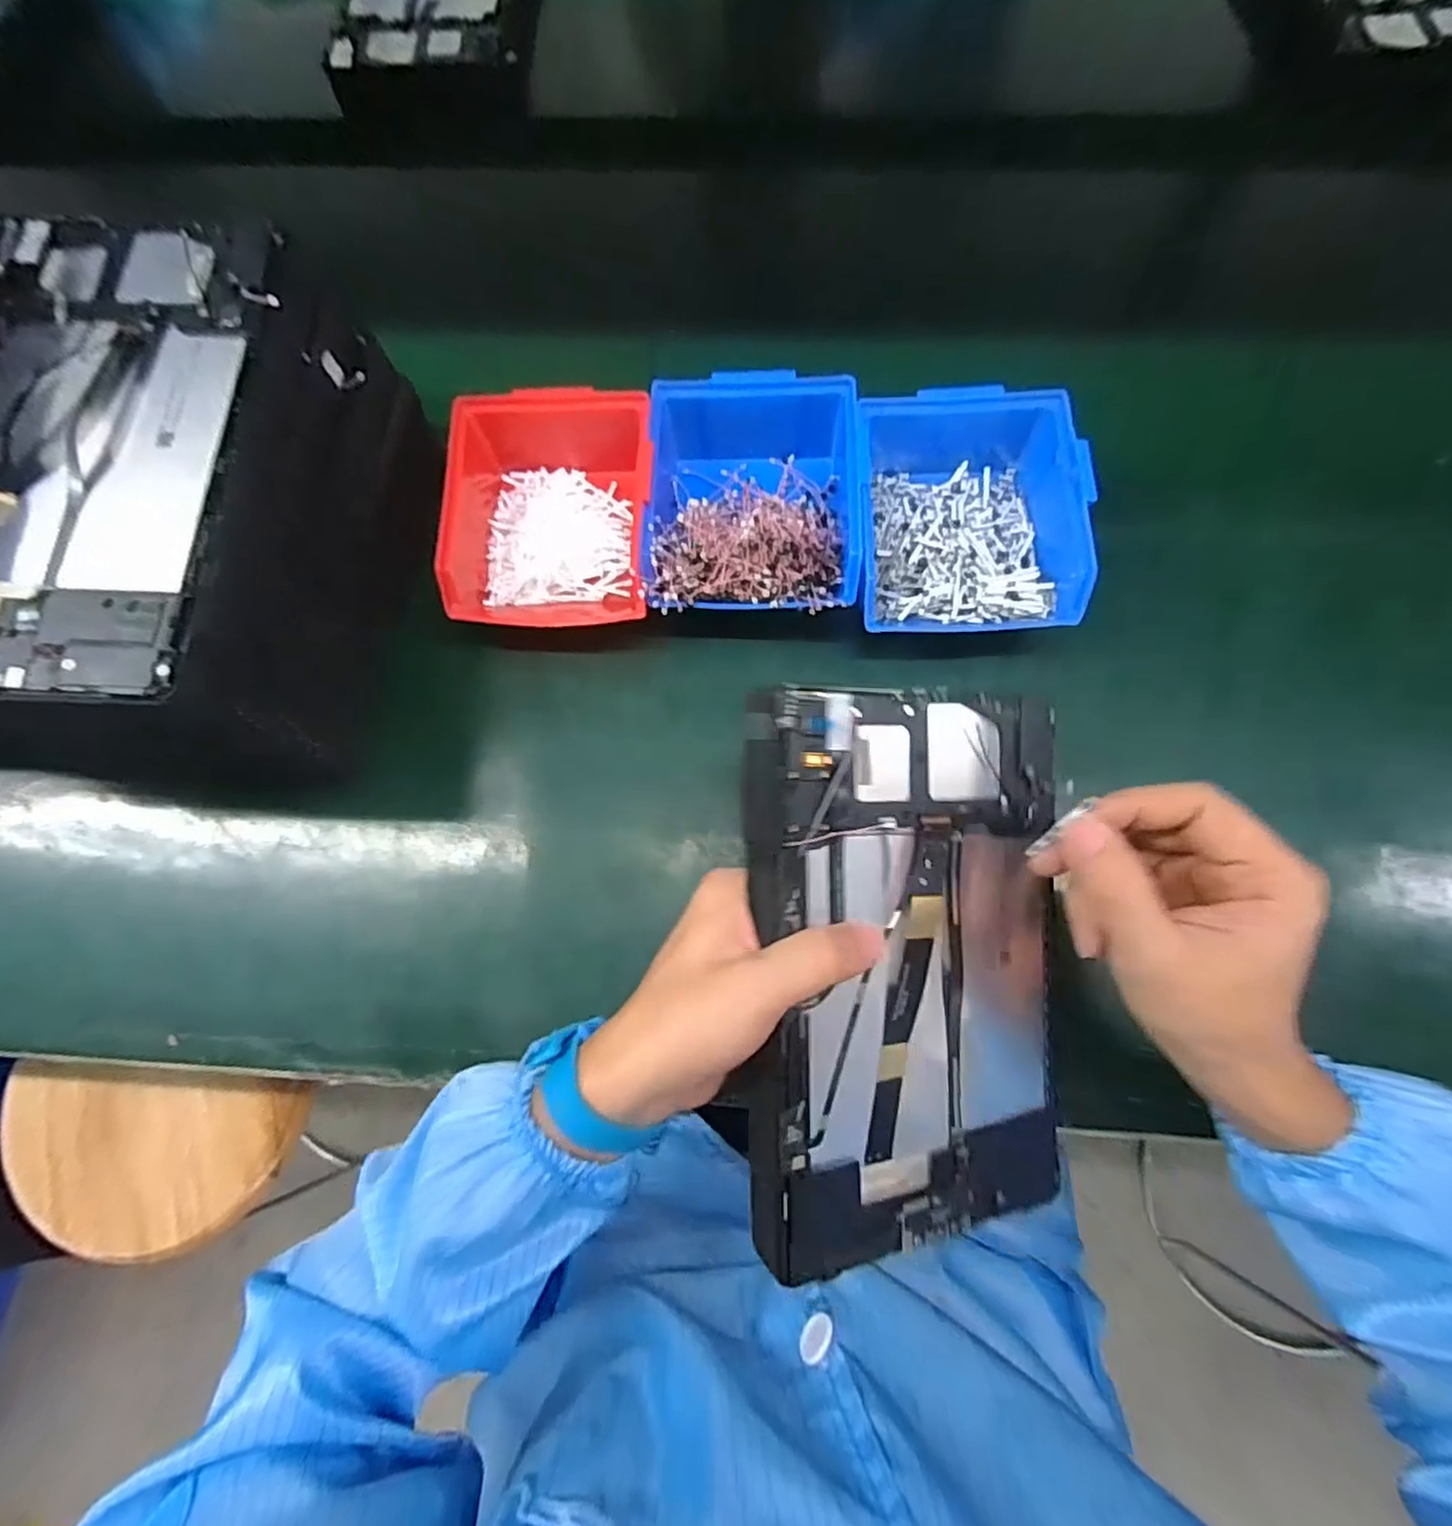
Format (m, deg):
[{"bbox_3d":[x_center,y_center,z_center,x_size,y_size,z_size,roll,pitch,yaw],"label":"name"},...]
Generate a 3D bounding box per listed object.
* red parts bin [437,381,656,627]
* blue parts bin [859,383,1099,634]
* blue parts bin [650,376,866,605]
[{"bbox_3d":[-0.111,-0.156,0.424,0.109,0.065,0.141,0,75,2],"label":"red parts bin"},{"bbox_3d":[0.139,-0.150,0.415,0.125,0.070,0.150,1,75,2],"label":"blue parts bin"},{"bbox_3d":[0.016,-0.156,0.419,0.121,0.061,0.143,0,75,2],"label":"blue parts bin"}]

